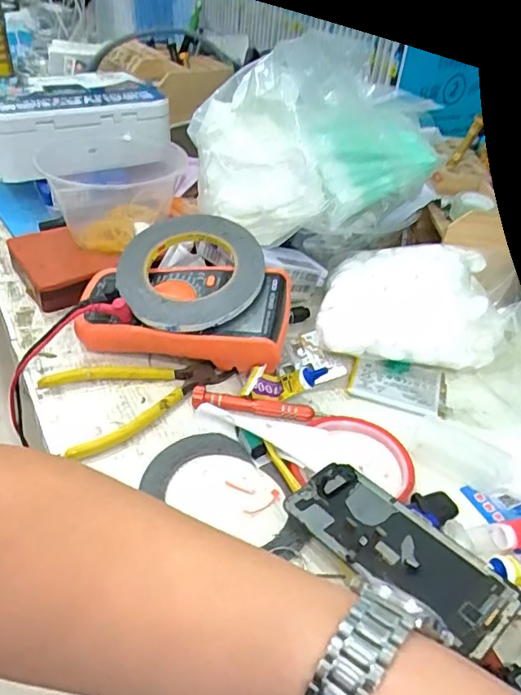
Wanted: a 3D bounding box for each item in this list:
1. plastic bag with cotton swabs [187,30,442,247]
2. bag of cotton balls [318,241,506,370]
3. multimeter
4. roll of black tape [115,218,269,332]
[{"bbox_3d":[0.054,-0.199,0.534,0.235,0.140,0.135,5,39,-2],"label":"plastic bag with cotton swabs"},{"bbox_3d":[0.136,-0.043,0.514,0.166,0.066,0.107,4,39,-3],"label":"bag of cotton balls"},{"bbox_3d":[-0.064,-0.032,0.485,0.181,0.058,0.086,13,39,8],"label":"multimeter"},{"bbox_3d":[-0.058,-0.069,0.482,0.120,0.019,0.133,22,60,18],"label":"roll of black tape"}]

